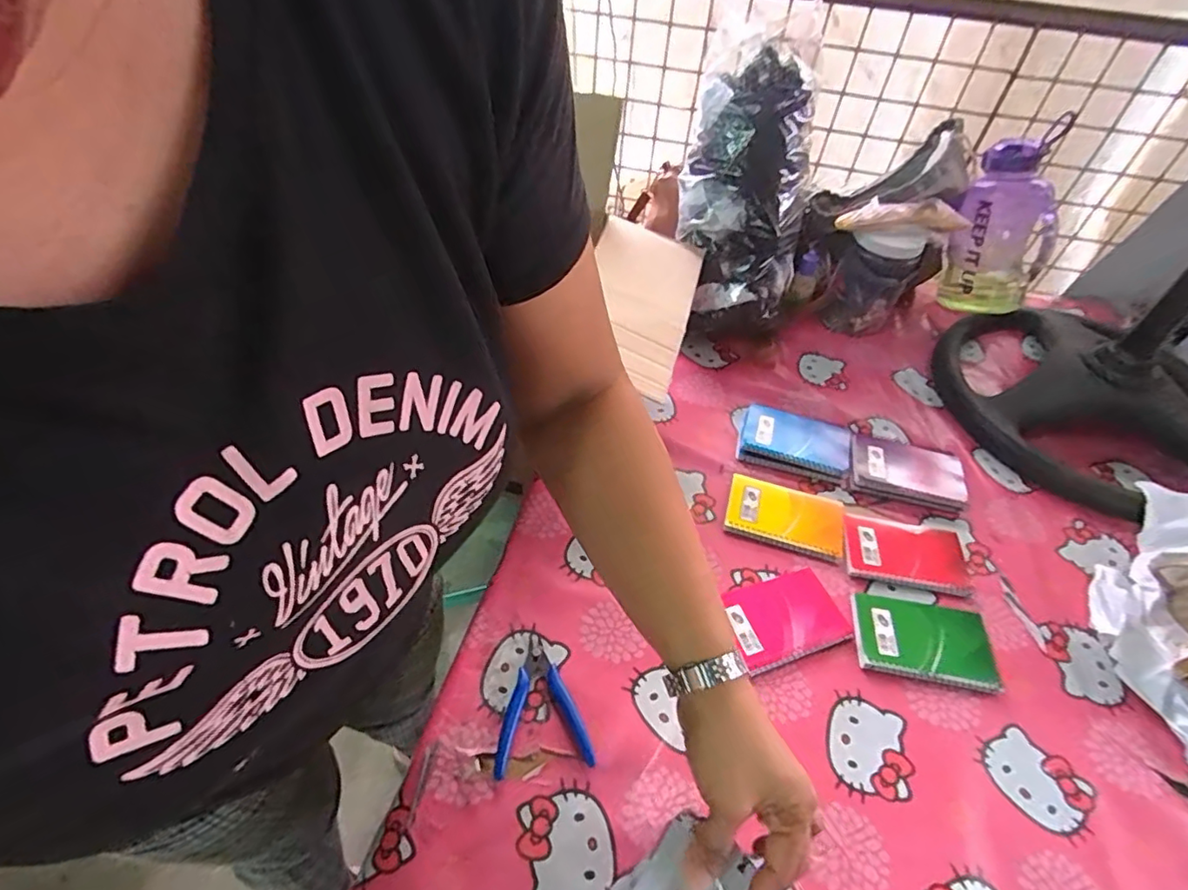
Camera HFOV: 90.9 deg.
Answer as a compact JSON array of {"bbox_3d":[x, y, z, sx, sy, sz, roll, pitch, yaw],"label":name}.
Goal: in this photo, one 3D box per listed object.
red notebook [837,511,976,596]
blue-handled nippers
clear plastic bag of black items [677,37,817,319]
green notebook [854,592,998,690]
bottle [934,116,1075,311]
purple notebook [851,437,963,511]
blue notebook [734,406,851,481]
[{"bbox_3d":[0.350,0.120,0.657,0.134,0.007,0.087,11,49,5],"label":"red notebook"},{"bbox_3d":[-0.048,0.230,0.528,0.081,0.012,0.116,-2,49,-7],"label":"blue-handled nippers"},{"bbox_3d":[0.207,-0.344,0.806,0.163,0.352,0.076,2,15,-3],"label":"clear plastic bag of black items"},{"bbox_3d":[0.332,0.193,0.589,0.133,0.012,0.086,11,49,4],"label":"green notebook"},{"bbox_3d":[0.627,-0.342,0.899,0.152,0.279,0.092,-1,28,-6],"label":"bottle"},{"bbox_3d":[0.387,0.032,0.729,0.135,0.017,0.091,15,50,8],"label":"purple notebook"},{"bbox_3d":[0.256,-0.006,0.753,0.133,0.018,0.096,14,49,8],"label":"blue notebook"}]

